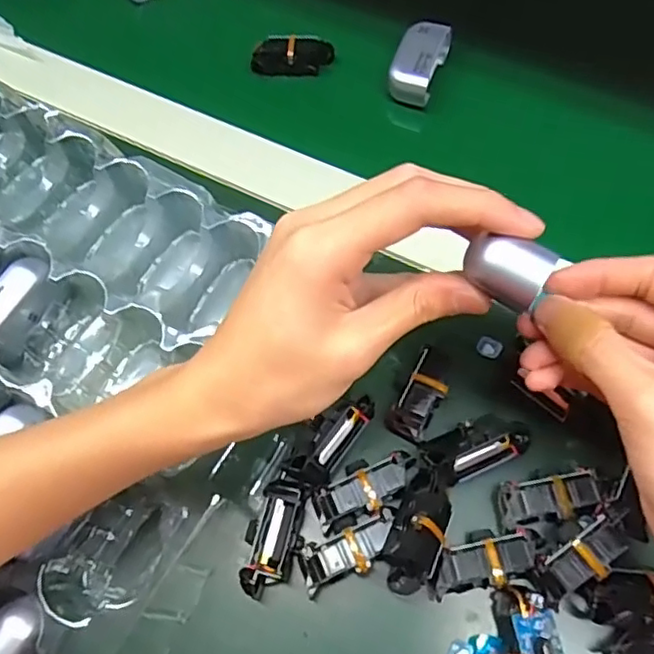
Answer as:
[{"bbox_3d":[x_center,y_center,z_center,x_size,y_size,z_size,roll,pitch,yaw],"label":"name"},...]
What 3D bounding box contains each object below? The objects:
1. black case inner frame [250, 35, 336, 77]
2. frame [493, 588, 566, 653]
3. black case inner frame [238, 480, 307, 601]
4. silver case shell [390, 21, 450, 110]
[{"bbox_3d":[-0.024,-0.186,0.433,0.056,0.022,0.015,2,66,4],"label":"black case inner frame"},{"bbox_3d":[0.091,0.143,0.275,0.023,0.020,0.050,-7,66,0],"label":"frame"},{"bbox_3d":[-0.025,0.103,0.302,0.023,0.022,0.052,14,68,10],"label":"black case inner frame"},{"bbox_3d":[0.061,-0.176,0.418,0.028,0.020,0.055,19,68,11],"label":"silver case shell"}]

